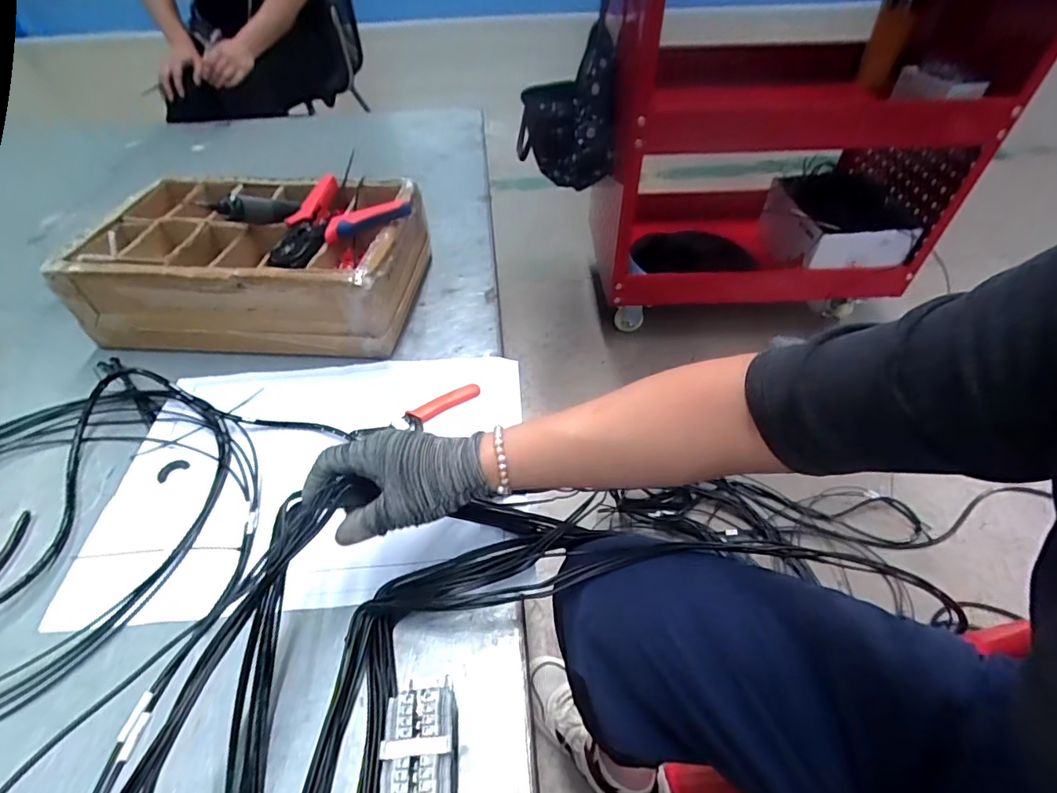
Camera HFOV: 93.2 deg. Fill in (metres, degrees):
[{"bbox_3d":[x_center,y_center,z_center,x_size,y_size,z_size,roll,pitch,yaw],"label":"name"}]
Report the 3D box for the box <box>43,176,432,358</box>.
[{"bbox_3d":[-0.361,-0.189,0.685,0.407,0.132,0.261,2,48,5],"label":"box"}]

